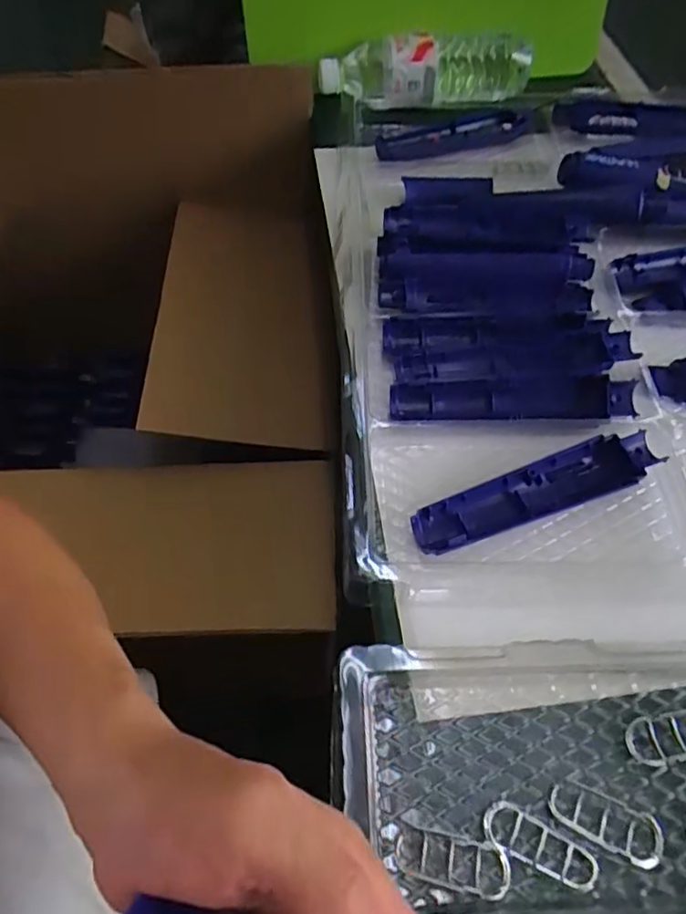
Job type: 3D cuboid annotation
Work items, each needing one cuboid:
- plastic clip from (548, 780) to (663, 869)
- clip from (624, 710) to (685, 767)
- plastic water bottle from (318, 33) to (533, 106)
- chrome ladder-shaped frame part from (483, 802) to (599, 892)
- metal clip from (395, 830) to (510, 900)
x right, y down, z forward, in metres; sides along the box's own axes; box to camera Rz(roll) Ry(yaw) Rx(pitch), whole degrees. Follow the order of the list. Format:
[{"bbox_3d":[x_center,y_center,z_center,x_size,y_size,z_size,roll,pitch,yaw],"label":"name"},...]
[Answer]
[{"bbox_3d":[0.127,0.175,0.295,0.053,0.008,0.024,21,59,14],"label":"plastic clip"},{"bbox_3d":[0.172,0.144,0.315,0.053,0.009,0.023,-8,56,-5],"label":"clip"},{"bbox_3d":[0.092,-0.430,0.684,0.234,0.062,0.072,2,56,1],"label":"plastic water bottle"},{"bbox_3d":[0.093,0.184,0.290,0.055,0.010,0.020,23,59,14],"label":"chrome ladder-shaped frame part"},{"bbox_3d":[0.051,0.188,0.284,0.052,0.011,0.021,8,56,6],"label":"metal clip"}]

